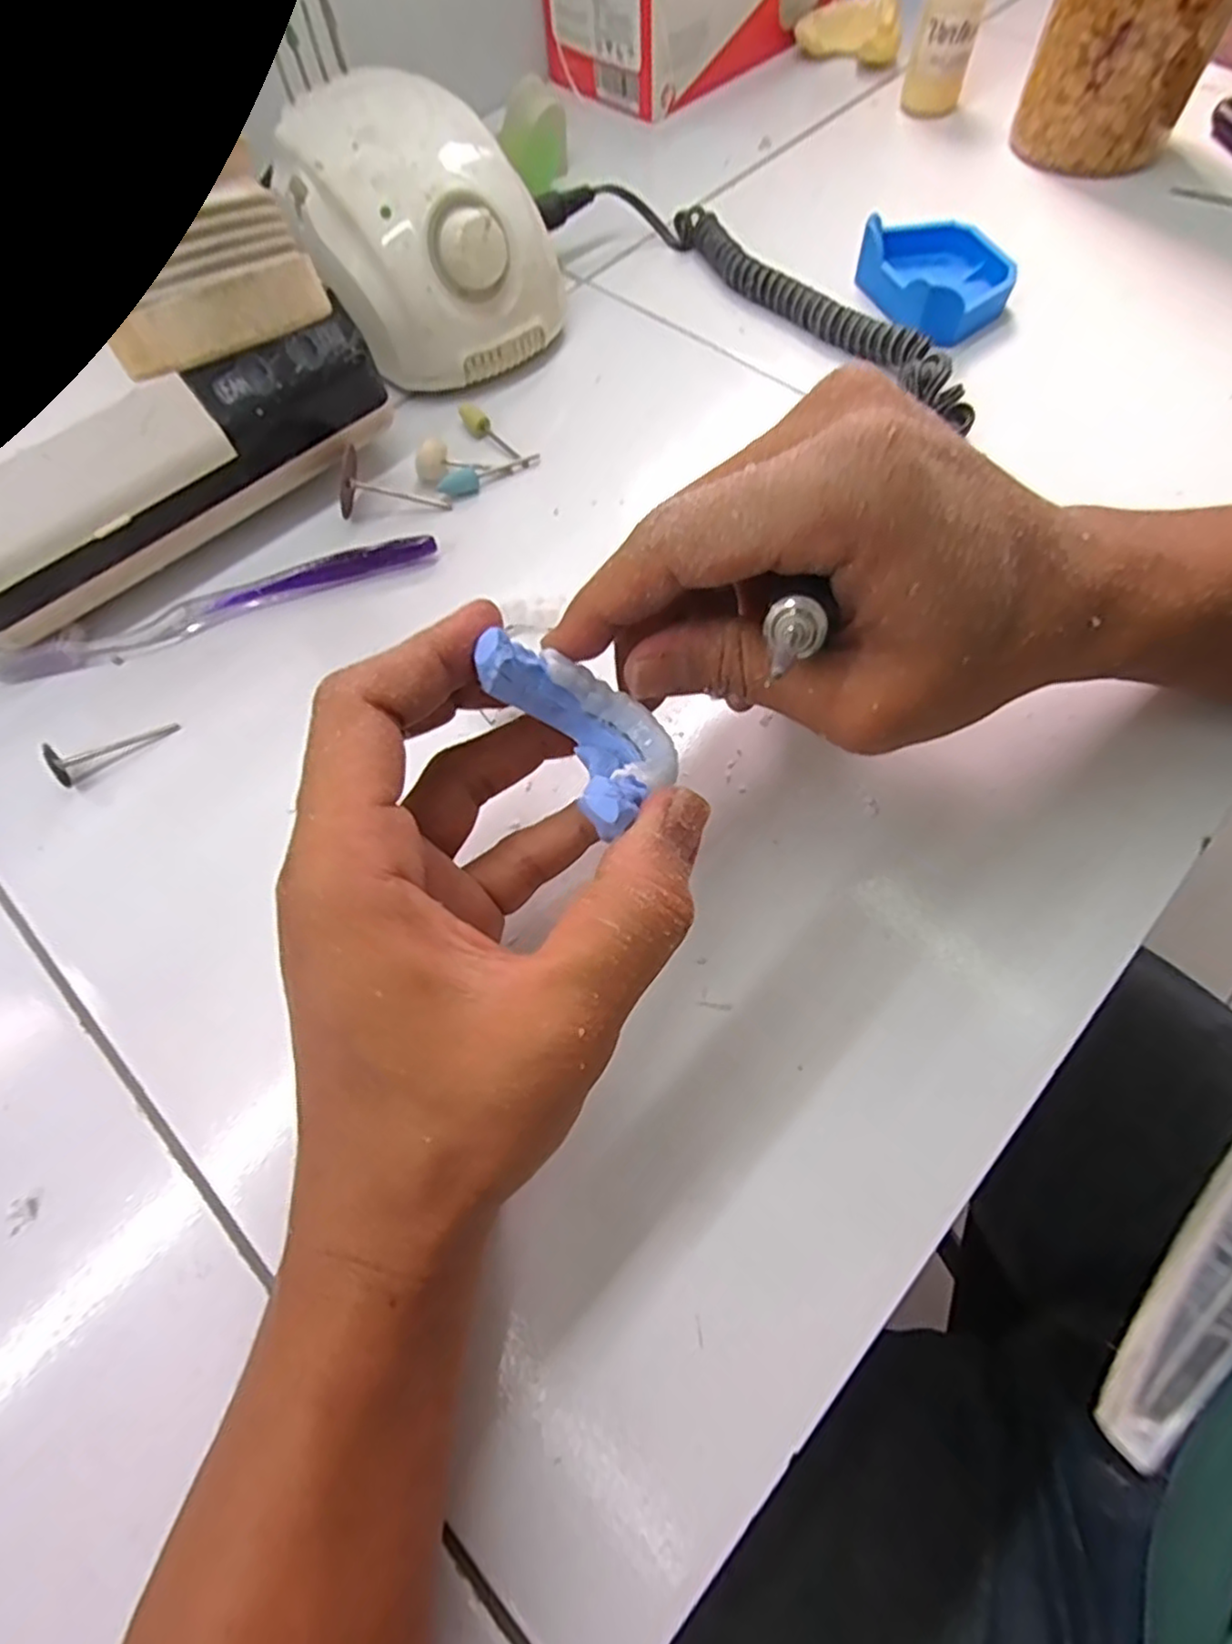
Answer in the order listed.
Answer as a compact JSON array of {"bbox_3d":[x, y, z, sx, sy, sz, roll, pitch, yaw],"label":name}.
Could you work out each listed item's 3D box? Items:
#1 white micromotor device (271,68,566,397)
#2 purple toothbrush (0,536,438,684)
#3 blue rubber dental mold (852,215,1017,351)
[{"bbox_3d":[-0.095,-0.287,0.350,0.105,0.081,0.126,-26,67,-10],"label":"white micromotor device"},{"bbox_3d":[-0.168,-0.091,0.301,0.185,0.010,0.015,-19,66,-6],"label":"purple toothbrush"},{"bbox_3d":[0.166,-0.279,0.364,0.060,0.029,0.076,-29,67,-11],"label":"blue rubber dental mold"}]

